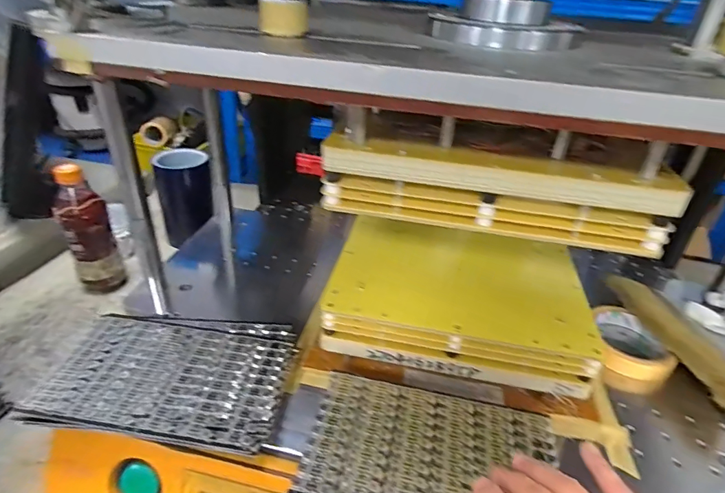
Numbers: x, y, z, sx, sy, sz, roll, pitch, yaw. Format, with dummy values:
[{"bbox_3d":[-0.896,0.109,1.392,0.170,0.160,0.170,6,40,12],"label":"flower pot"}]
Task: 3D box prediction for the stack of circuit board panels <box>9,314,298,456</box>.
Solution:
[{"bbox_3d":[-0.167,0.113,0.389,0.195,0.017,0.132,5,33,1],"label":"stack of circuit board panels"}]

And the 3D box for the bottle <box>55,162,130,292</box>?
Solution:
[{"bbox_3d":[-0.379,-0.018,0.599,0.056,0.193,0.053,-15,38,-28],"label":"bottle"}]

